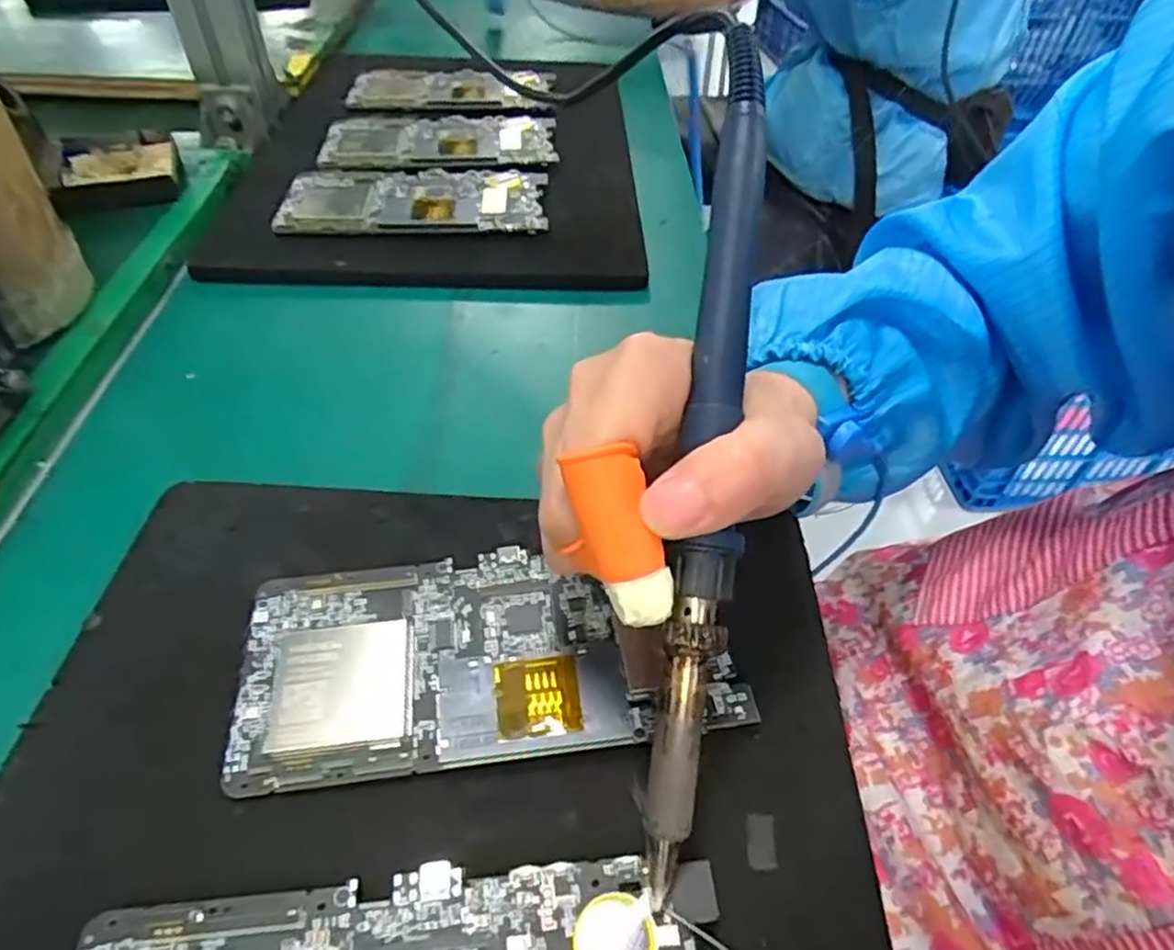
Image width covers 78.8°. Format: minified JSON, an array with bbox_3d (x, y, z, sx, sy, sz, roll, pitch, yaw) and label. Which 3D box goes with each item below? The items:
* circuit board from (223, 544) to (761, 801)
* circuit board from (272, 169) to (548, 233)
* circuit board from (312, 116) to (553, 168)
[{"bbox_3d":[-0.032,0.057,0.232,0.152,0.008,0.071,-5,48,-7],"label":"circuit board"},{"bbox_3d":[-0.105,-0.168,0.436,0.156,0.008,0.071,-1,47,-3],"label":"circuit board"},{"bbox_3d":[-0.102,-0.234,0.495,0.156,0.006,0.084,1,47,-1],"label":"circuit board"}]

